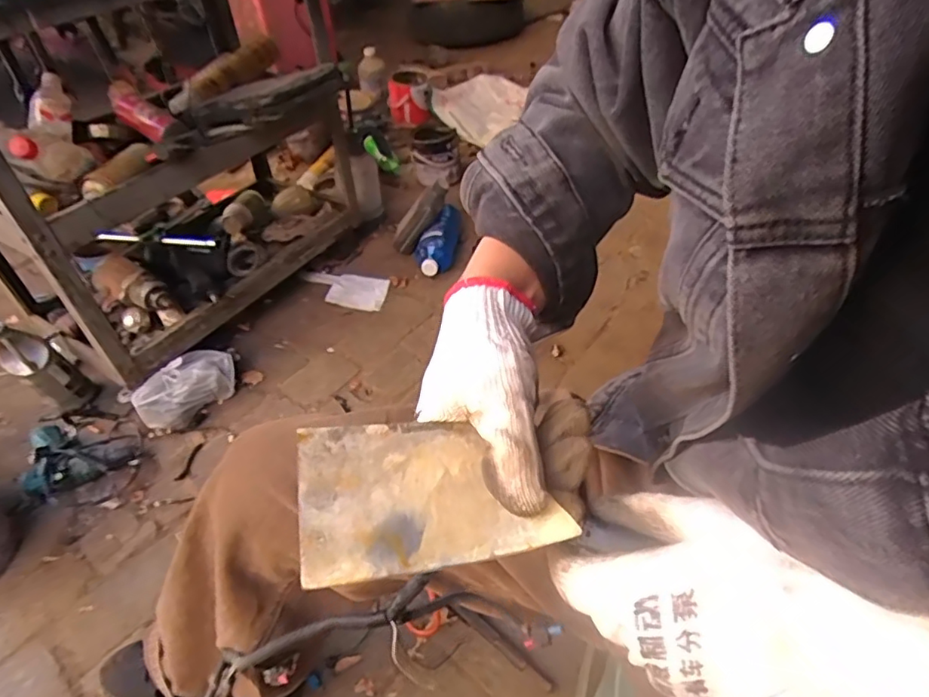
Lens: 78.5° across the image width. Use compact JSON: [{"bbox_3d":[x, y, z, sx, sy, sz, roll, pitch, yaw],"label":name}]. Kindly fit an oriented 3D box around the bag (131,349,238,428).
[{"bbox_3d":[-0.538,0.077,1.114,0.072,0.099,0.195,26,50,26],"label":"bag"}]

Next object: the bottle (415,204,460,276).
[{"bbox_3d":[-0.072,-0.271,1.454,0.097,0.104,0.207,4,44,8],"label":"bottle"}]

